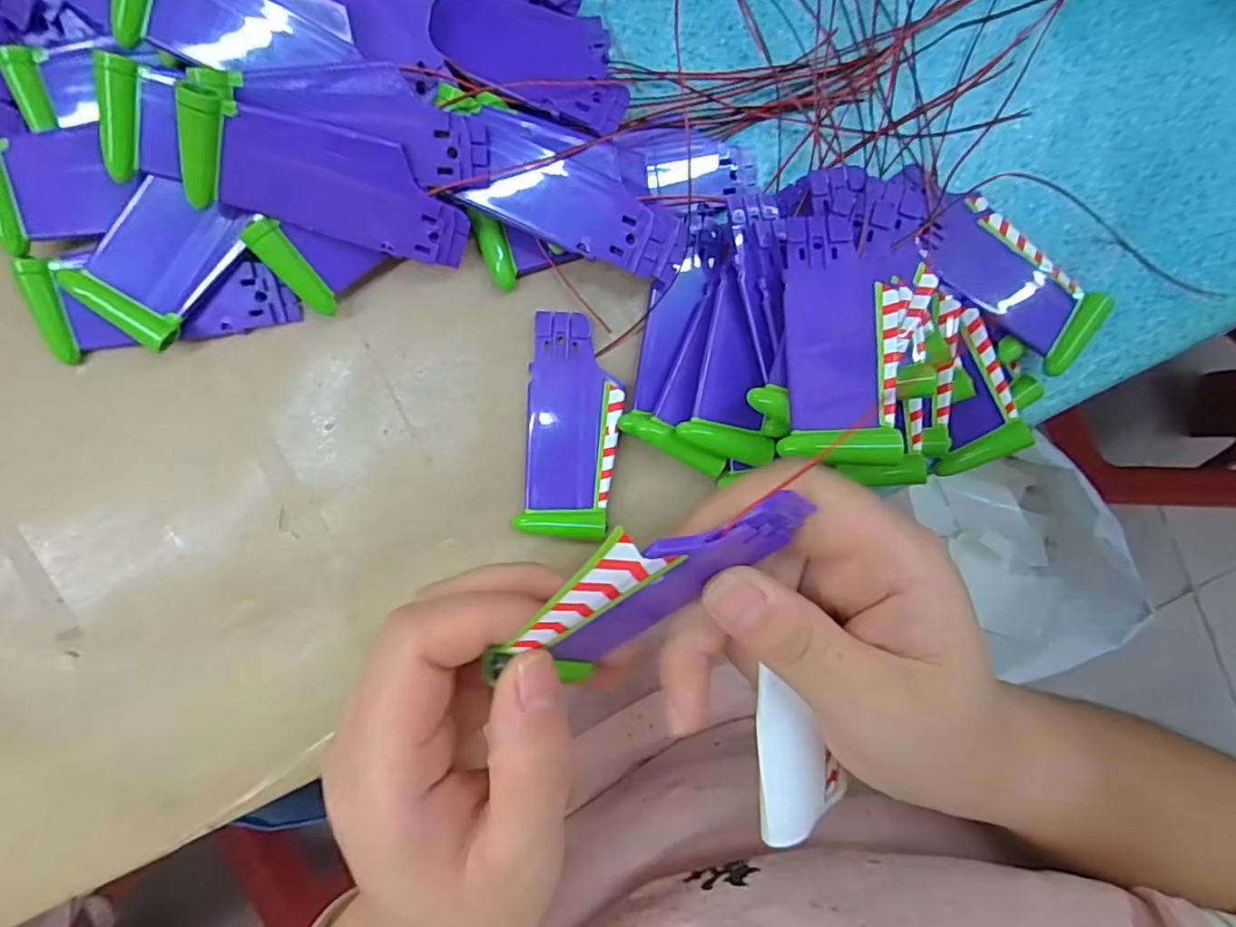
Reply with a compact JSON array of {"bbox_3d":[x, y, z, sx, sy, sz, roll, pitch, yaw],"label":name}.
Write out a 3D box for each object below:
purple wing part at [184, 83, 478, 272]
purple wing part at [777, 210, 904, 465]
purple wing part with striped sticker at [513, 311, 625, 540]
[{"bbox_3d":[-0.096,-0.094,0.211,0.088,0.004,0.036,9,126,-20],"label":"purple wing part"},{"bbox_3d":[0.077,-0.044,0.210,0.037,0.011,0.091,3,75,-5],"label":"purple wing part"},{"bbox_3d":[-0.019,-0.015,0.252,0.037,0.006,0.088,6,93,-5],"label":"purple wing part with striped sticker"}]

